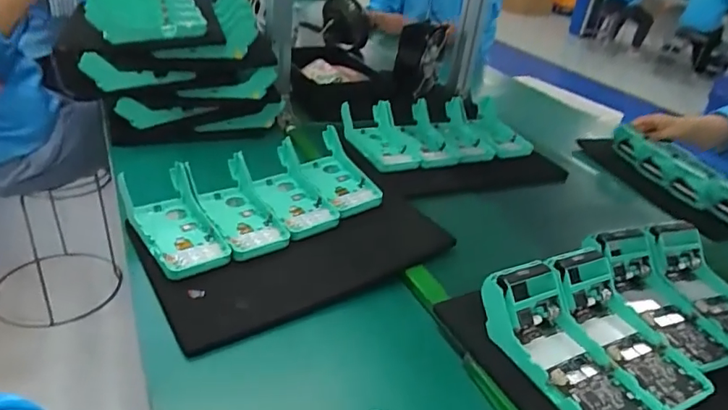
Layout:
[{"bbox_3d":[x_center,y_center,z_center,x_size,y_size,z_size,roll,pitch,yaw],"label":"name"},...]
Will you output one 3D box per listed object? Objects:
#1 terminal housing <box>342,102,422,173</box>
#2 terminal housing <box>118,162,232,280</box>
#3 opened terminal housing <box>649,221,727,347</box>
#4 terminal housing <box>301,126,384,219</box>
[{"bbox_3d":[0.032,-0.117,0.865,0.130,0.056,0.166,1,29,-12],"label":"terminal housing"},{"bbox_3d":[-0.230,0.018,0.615,0.087,0.046,0.178,-16,36,-30],"label":"terminal housing"},{"bbox_3d":[0.398,0.086,0.576,0.106,0.056,0.160,-2,30,-17],"label":"opened terminal housing"},{"bbox_3d":[-0.039,-0.048,0.743,0.085,0.043,0.177,-5,31,-21],"label":"terminal housing"}]

